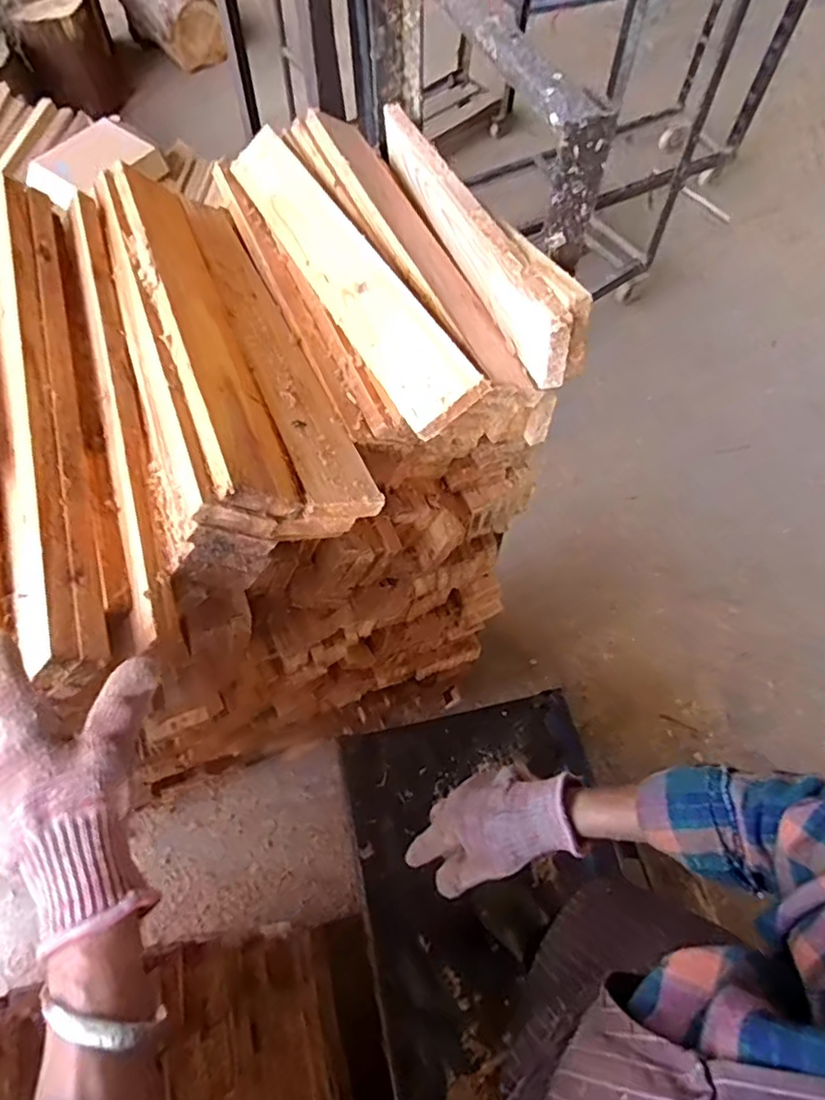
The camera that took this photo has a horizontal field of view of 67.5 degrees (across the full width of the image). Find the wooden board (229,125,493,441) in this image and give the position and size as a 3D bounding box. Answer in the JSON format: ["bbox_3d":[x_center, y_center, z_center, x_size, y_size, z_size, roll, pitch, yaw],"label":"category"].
[{"bbox_3d":[-0.085,-0.312,0.650,0.073,0.014,0.525,-39,60,13],"label":"wooden board"}]

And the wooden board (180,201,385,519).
[{"bbox_3d":[-0.155,-0.224,0.635,0.070,0.016,0.493,-5,52,-36],"label":"wooden board"}]

